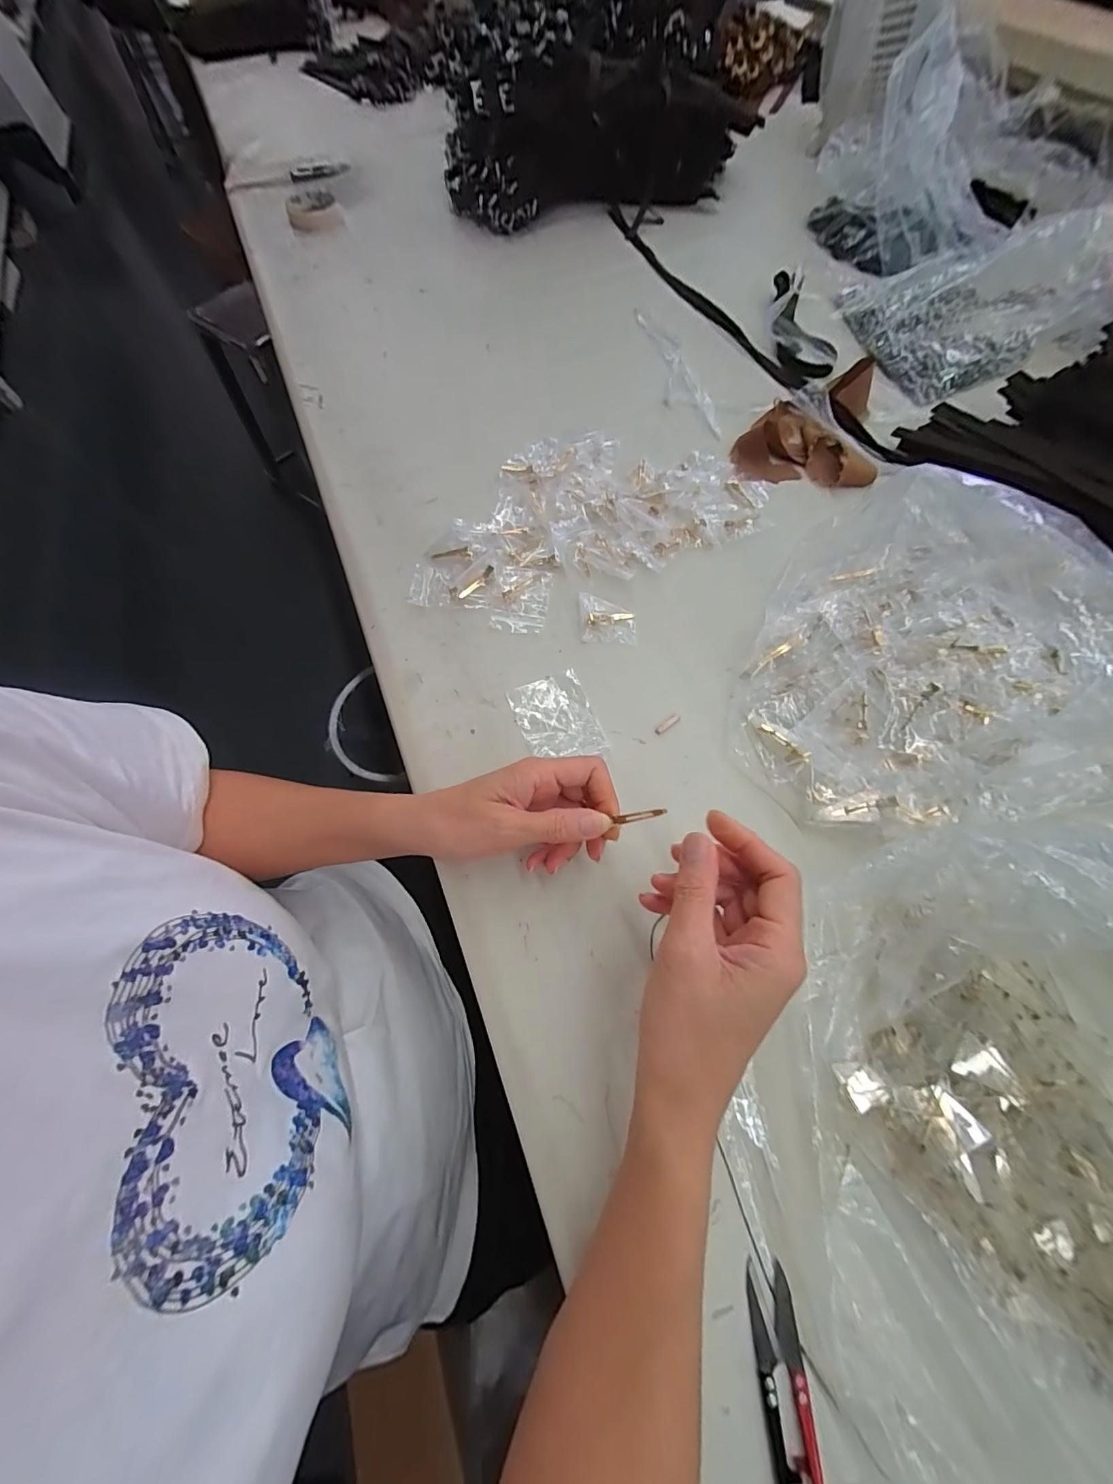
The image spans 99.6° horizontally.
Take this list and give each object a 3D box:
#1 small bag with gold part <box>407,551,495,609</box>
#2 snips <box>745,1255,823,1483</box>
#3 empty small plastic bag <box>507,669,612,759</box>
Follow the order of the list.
[{"bbox_3d":[-0.097,-0.147,0.433,0.077,0.013,0.049,2,65,3],"label":"small bag with gold part"},{"bbox_3d":[0.109,0.317,0.217,0.022,0.009,0.103,-3,65,1],"label":"snips"},{"bbox_3d":[0.000,-0.019,0.382,0.060,0.007,0.083,-20,66,-7],"label":"empty small plastic bag"}]

